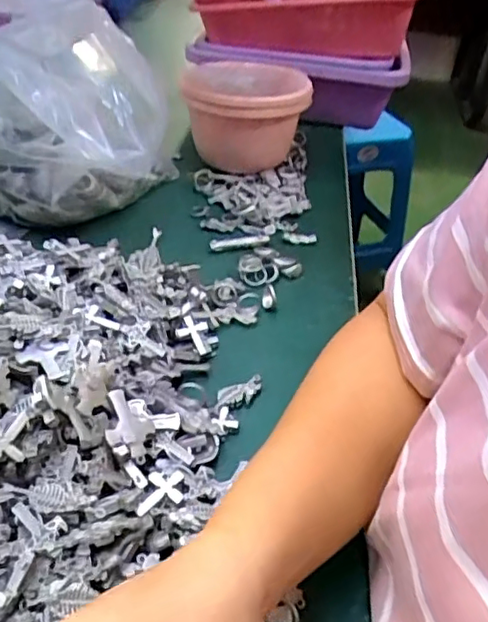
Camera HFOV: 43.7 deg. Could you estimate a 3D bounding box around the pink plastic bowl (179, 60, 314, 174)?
[{"bbox_3d":[0.000,-0.208,0.668,0.129,0.091,0.122,3,38,-2],"label":"pink plastic bowl"}]

